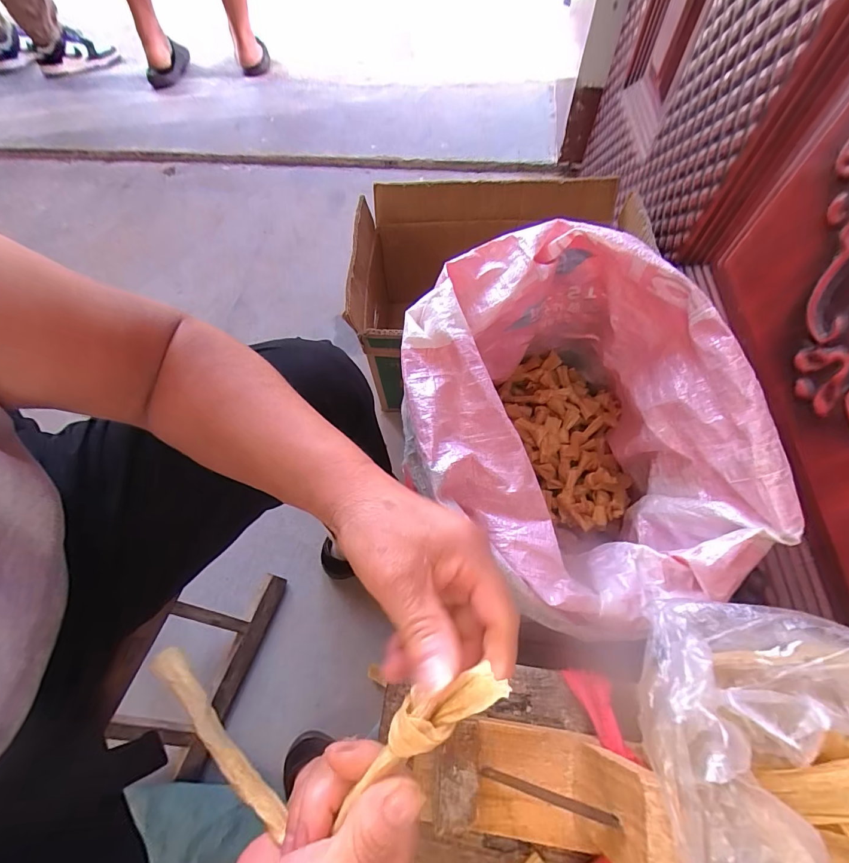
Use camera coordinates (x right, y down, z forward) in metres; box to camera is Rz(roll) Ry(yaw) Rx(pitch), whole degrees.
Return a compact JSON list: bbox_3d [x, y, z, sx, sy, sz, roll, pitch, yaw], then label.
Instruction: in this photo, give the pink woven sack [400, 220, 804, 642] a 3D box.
[{"bbox_3d":[0.134,0.009,0.439,0.272,0.283,0.346,-10,64,-1],"label":"pink woven sack"}]

